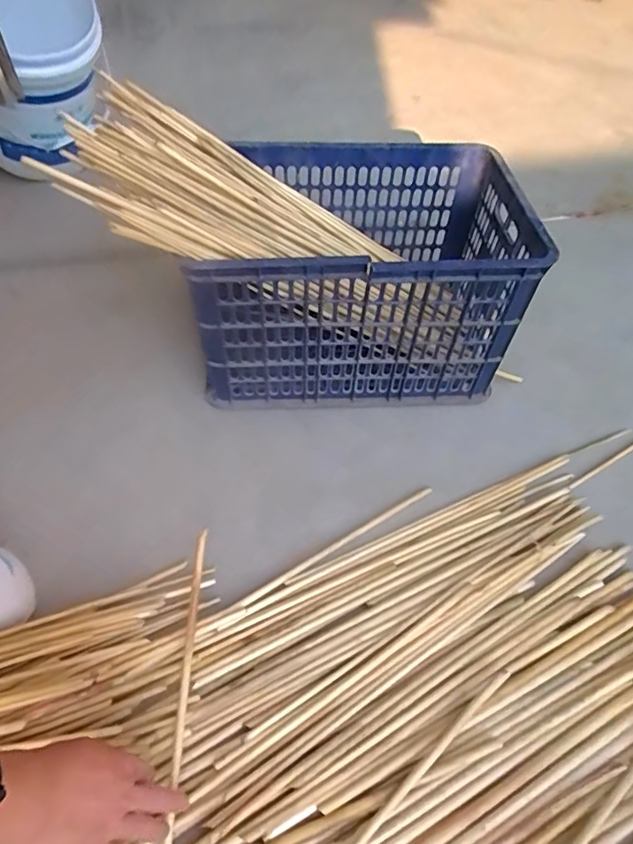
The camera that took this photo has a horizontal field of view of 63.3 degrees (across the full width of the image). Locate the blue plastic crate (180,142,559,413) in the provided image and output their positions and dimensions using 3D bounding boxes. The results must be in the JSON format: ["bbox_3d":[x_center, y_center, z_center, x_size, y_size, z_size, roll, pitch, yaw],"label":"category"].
[{"bbox_3d":[0.065,-0.229,0.855,0.459,0.305,0.343,1,51,-1],"label":"blue plastic crate"}]

